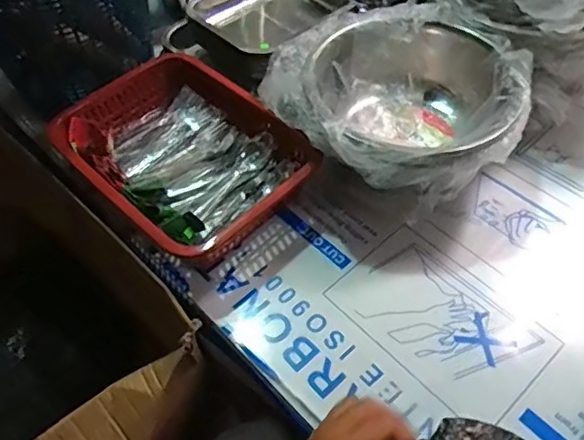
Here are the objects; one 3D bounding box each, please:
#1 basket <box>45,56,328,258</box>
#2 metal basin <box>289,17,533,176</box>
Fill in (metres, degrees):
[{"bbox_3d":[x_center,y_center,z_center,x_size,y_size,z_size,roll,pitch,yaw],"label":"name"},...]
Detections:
[{"bbox_3d":[-0.139,-0.099,0.802,0.270,0.077,0.332,-39,60,-20],"label":"basket"},{"bbox_3d":[0.152,-0.148,0.767,0.280,0.128,0.257,-3,55,4],"label":"metal basin"}]

